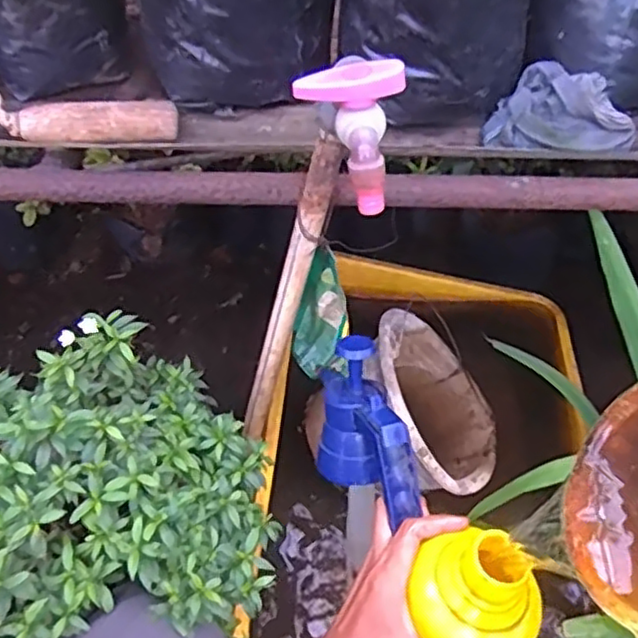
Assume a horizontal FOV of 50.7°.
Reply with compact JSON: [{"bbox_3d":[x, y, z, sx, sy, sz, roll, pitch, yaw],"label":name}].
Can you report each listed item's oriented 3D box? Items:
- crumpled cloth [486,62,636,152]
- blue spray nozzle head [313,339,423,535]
[{"bbox_3d":[0.194,-0.161,0.541,0.107,0.060,0.056,35,57,24],"label":"crumpled cloth"},{"bbox_3d":[0.037,0.095,0.557,0.054,0.095,0.149,-6,64,-27],"label":"blue spray nozzle head"}]

